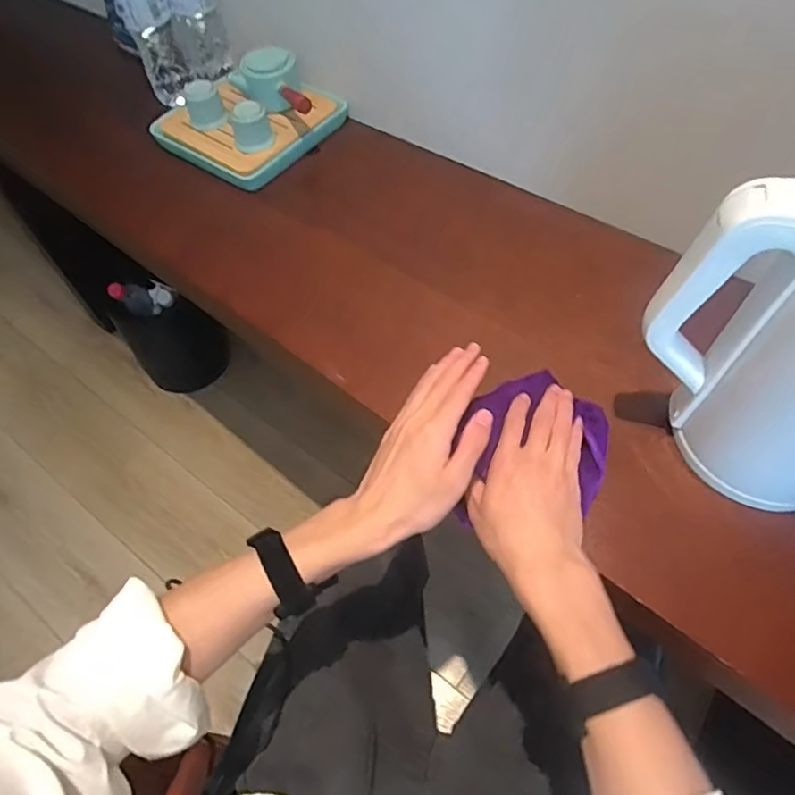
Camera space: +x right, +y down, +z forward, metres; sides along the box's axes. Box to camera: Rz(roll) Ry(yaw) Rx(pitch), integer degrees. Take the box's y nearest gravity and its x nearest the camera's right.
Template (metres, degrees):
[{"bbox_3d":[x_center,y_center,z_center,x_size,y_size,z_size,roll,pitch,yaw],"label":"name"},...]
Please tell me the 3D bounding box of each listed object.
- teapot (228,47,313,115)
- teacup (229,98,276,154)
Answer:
[{"bbox_3d":[-0.163,-0.401,0.743,0.084,0.063,0.125,-20,59,-10],"label":"teapot"},{"bbox_3d":[-0.190,-0.352,0.726,0.048,0.046,0.043,-10,58,-3],"label":"teacup"}]

